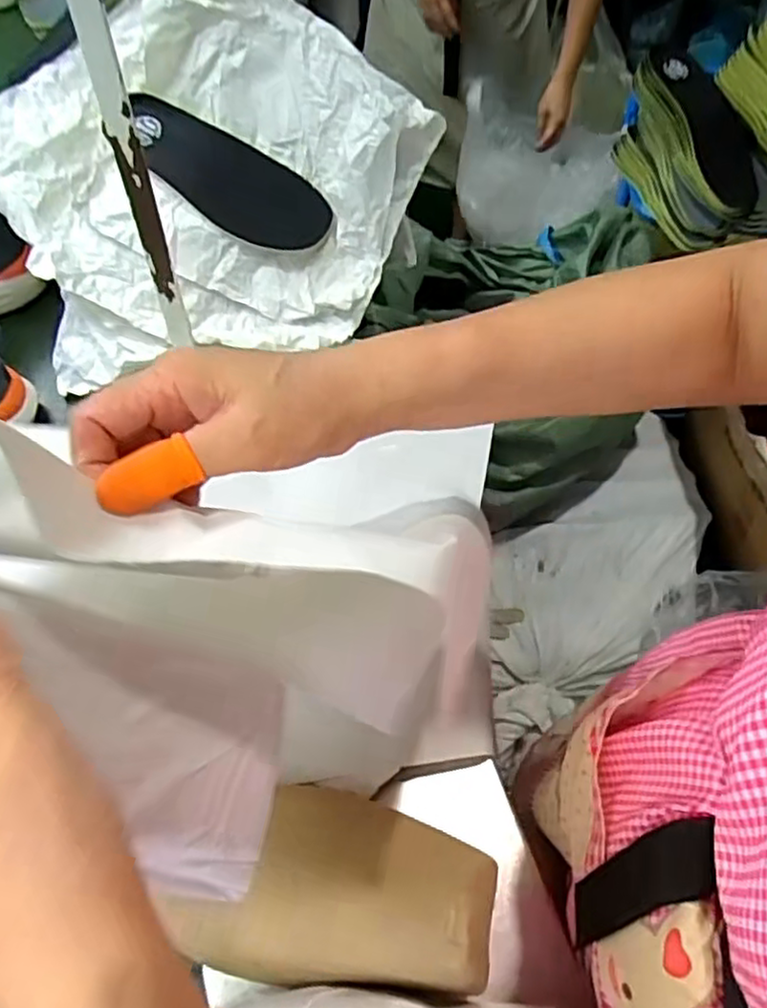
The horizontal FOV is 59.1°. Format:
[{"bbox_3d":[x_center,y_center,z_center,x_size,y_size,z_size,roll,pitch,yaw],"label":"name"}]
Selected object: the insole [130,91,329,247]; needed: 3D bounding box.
[{"bbox_3d":[-0.183,-0.362,0.745,0.262,0.017,0.101,32,84,5],"label":"insole"}]

